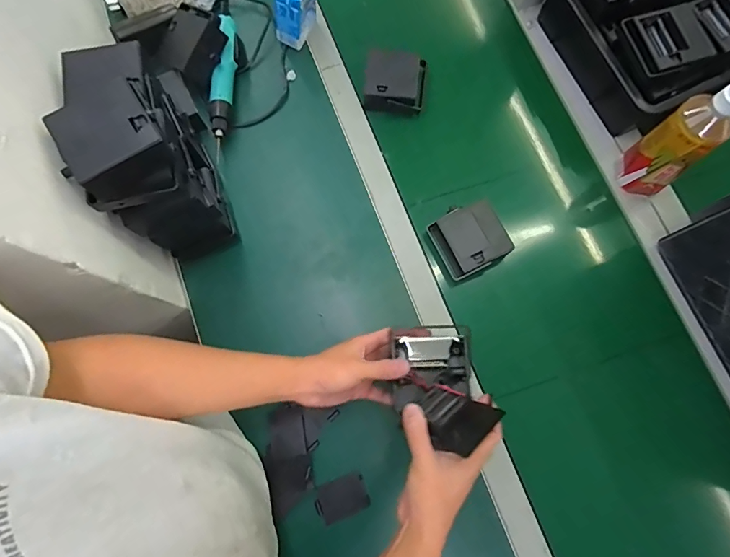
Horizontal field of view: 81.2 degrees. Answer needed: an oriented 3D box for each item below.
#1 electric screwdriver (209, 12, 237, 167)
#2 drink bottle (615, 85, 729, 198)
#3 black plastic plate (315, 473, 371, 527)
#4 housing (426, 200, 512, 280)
[{"bbox_3d":[-0.217,-0.296,0.649,0.029,0.052,0.232,4,77,1],"label":"electric screwdriver"},{"bbox_3d":[0.401,-0.171,0.552,0.063,0.185,0.059,13,78,3],"label":"drink bottle"},{"bbox_3d":[-0.030,0.283,0.546,0.065,0.010,0.044,-21,78,-4],"label":"black plastic plate"},{"bbox_3d":[0.145,-0.056,0.602,0.084,0.049,0.093,-24,78,-5],"label":"housing"}]

